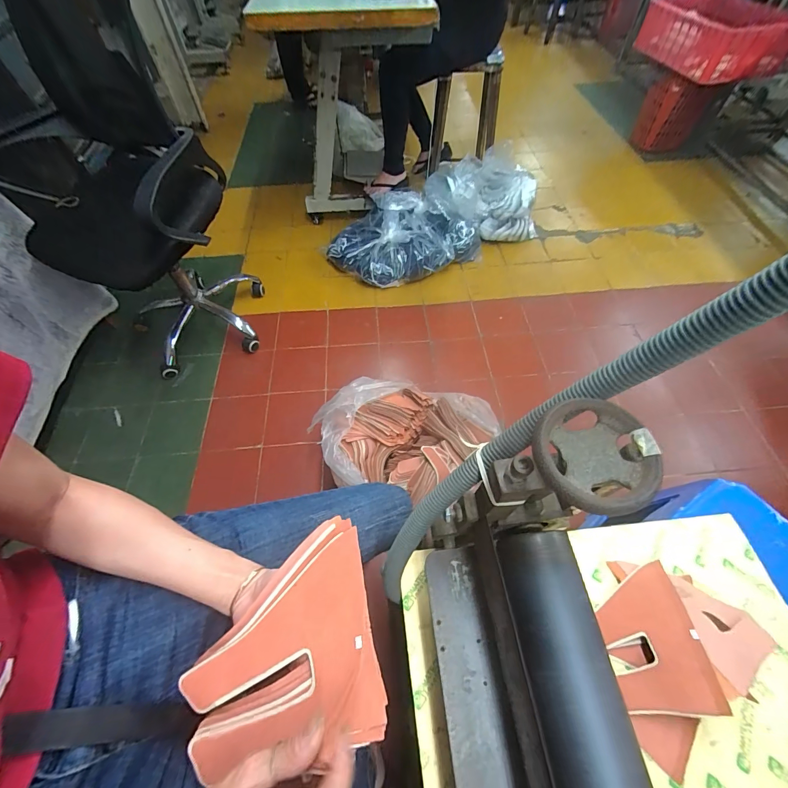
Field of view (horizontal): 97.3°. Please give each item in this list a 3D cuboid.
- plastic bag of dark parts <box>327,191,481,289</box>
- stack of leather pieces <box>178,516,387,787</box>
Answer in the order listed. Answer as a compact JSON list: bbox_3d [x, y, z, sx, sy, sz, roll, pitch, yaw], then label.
[{"bbox_3d":[0.046,-0.674,1.509,0.628,0.248,0.336,-19,60,-9],"label":"plastic bag of dark parts"},{"bbox_3d":[-0.097,0.212,0.306,0.167,0.040,0.166,-12,59,-5],"label":"stack of leather pieces"}]

